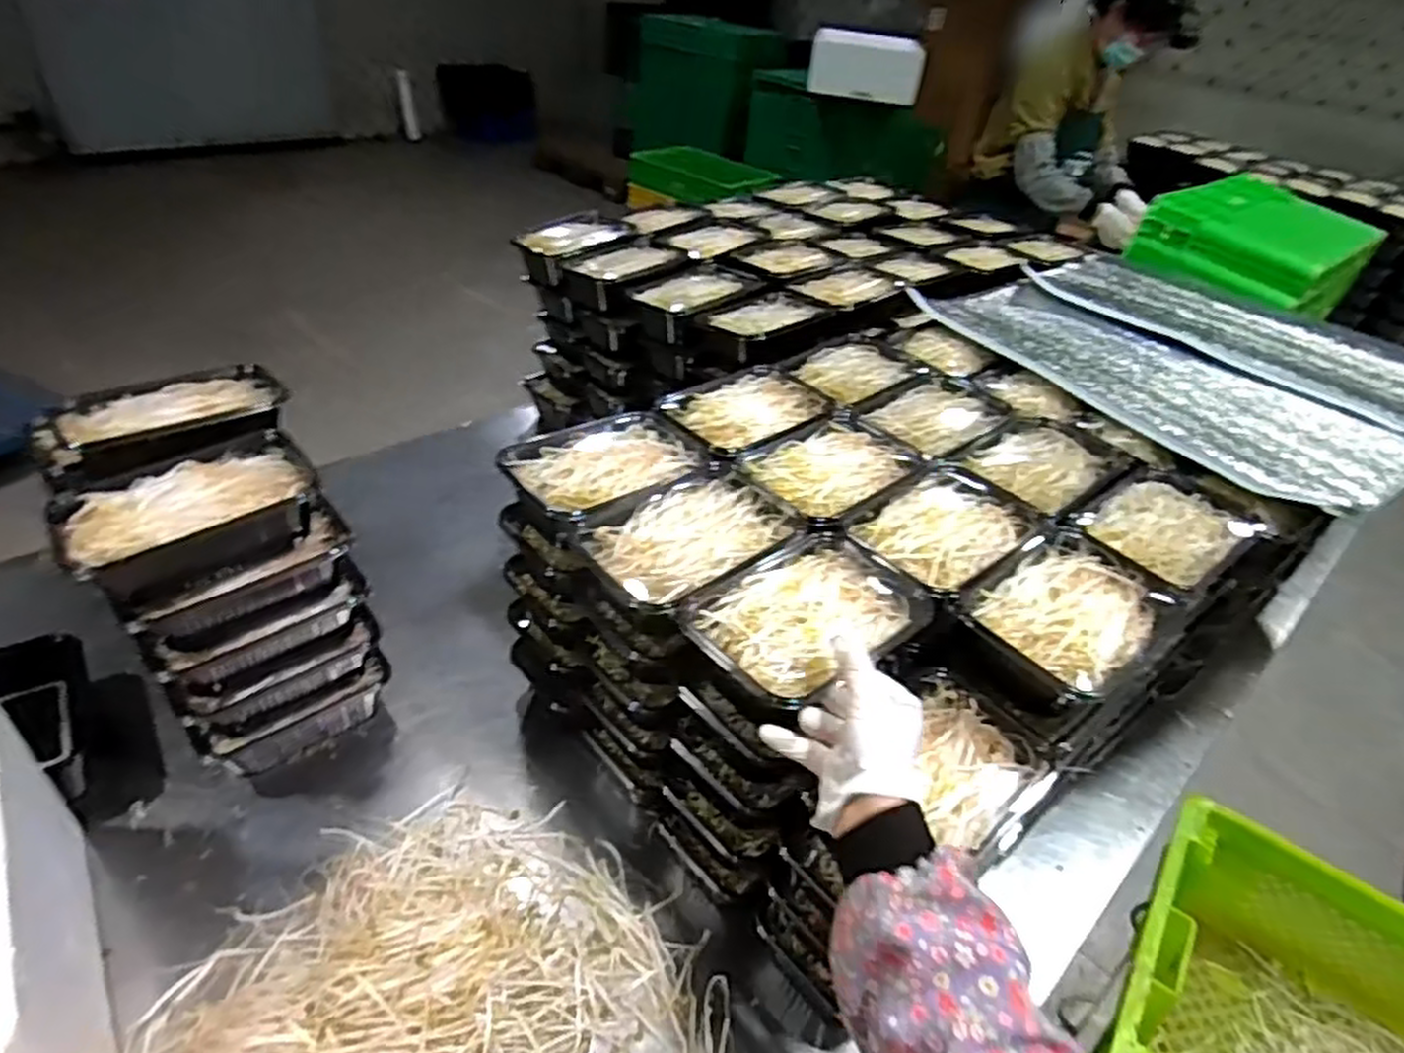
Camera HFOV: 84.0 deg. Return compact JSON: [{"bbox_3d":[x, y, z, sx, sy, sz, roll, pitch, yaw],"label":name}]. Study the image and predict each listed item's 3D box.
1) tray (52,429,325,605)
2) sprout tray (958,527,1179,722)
[{"bbox_3d":[-0.424,-0.007,0.653,0.183,0.057,0.122,-19,45,-29],"label":"tray"},{"bbox_3d":[0.299,0.077,0.648,0.184,0.063,0.127,-28,50,-36],"label":"sprout tray"}]

